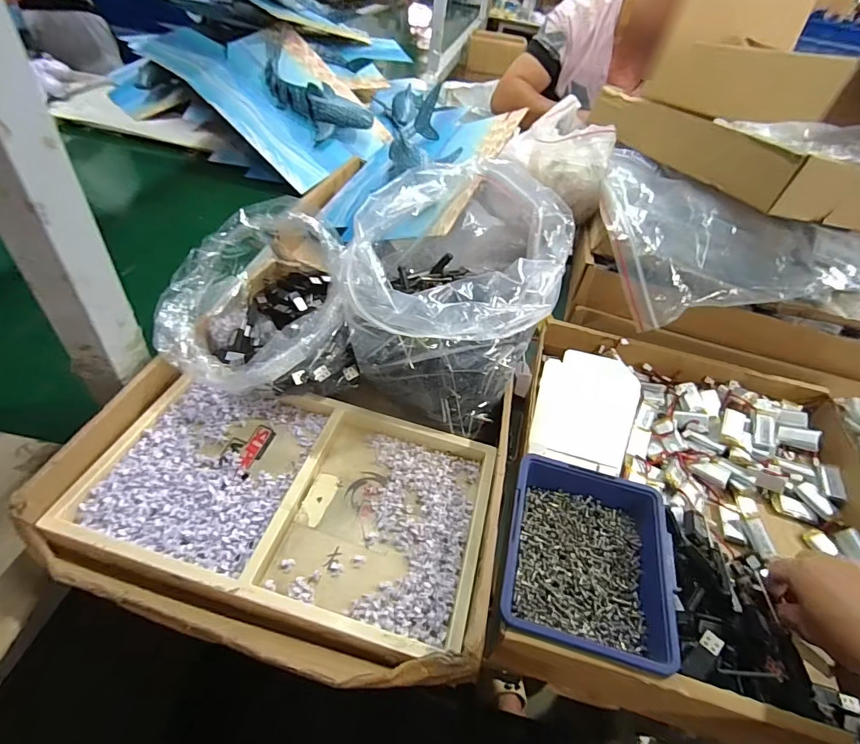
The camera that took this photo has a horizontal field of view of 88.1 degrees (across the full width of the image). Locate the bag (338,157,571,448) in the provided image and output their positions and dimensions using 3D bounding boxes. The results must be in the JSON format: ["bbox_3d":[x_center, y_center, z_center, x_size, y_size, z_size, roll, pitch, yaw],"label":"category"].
[{"bbox_3d":[0.022,-0.074,0.439,0.179,0.193,0.172,18,47,11],"label":"bag"}]

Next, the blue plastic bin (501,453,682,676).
[{"bbox_3d":[0.122,0.150,0.356,0.125,0.050,0.140,16,46,9],"label":"blue plastic bin"}]

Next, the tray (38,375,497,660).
[{"bbox_3d":[-0.112,0.102,0.388,0.318,0.034,0.194,13,46,7],"label":"tray"}]

